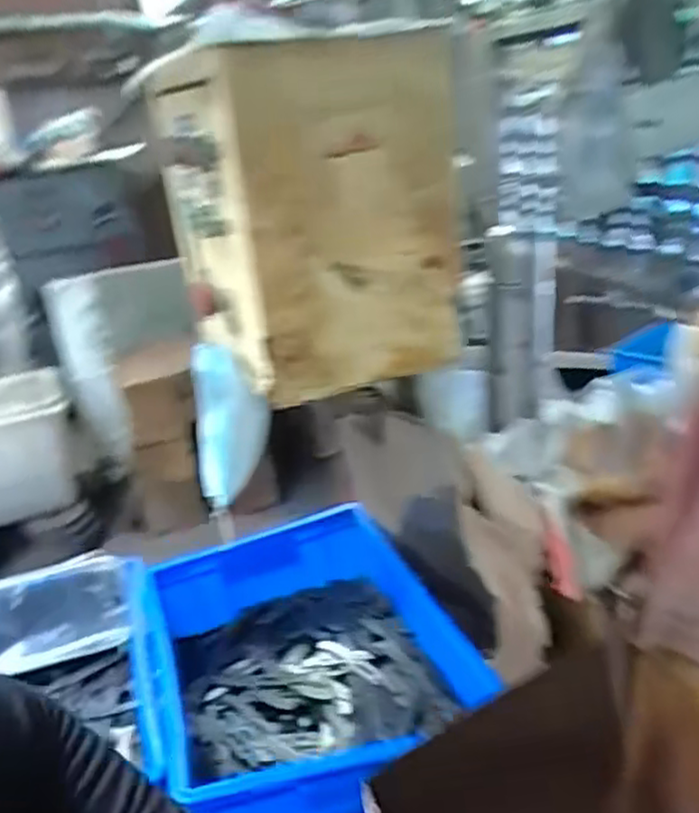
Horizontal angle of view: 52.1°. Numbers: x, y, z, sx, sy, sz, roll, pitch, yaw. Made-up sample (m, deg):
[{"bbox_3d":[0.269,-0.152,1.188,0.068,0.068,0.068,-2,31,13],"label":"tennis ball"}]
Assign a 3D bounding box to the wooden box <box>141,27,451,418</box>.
[{"bbox_3d":[-0.061,-0.185,0.714,0.205,0.282,0.286,-19,26,-27],"label":"wooden box"}]

